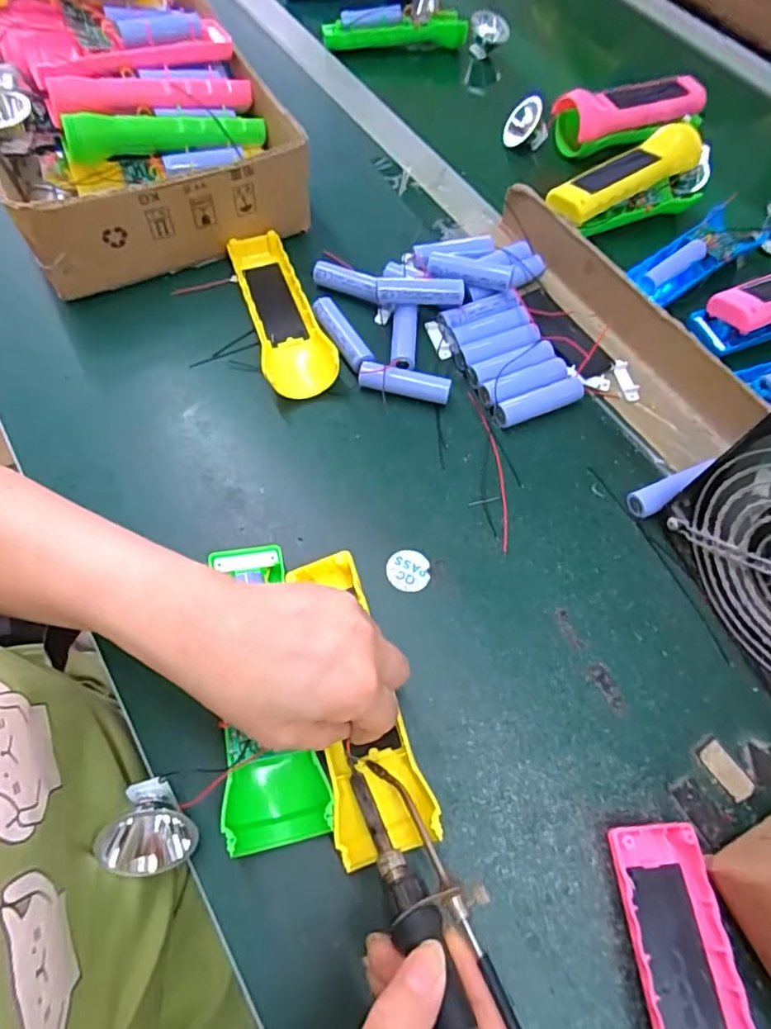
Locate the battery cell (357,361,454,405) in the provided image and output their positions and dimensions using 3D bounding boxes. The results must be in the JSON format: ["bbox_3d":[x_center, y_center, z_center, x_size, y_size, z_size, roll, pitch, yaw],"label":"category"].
[{"bbox_3d":[0.013,-0.094,0.401,0.065,0.020,0.018,12,65,4],"label":"battery cell"}]

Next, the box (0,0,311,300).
[{"bbox_3d":[-0.215,-0.335,0.461,0.218,0.107,0.301,-25,68,-13],"label":"box"}]

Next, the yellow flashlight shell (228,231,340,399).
[{"bbox_3d":[-0.082,-0.155,0.423,0.049,0.028,0.151,-19,66,-10],"label":"yellow flashlight shell"}]

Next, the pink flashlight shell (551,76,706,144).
[{"bbox_3d":[0.236,-0.388,0.534,0.150,0.032,0.048,-22,67,-11],"label":"pink flashlight shell"}]

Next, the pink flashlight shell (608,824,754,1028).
[{"bbox_3d":[0.140,0.229,0.252,0.046,0.023,0.156,-6,65,-4],"label":"pink flashlight shell"}]

